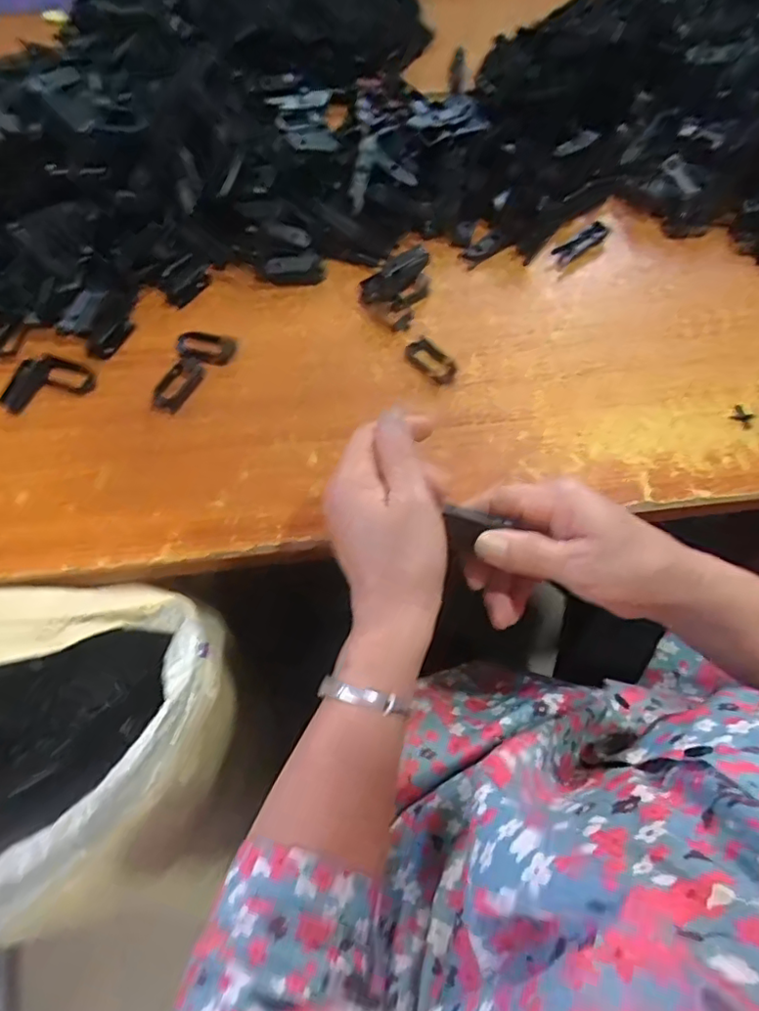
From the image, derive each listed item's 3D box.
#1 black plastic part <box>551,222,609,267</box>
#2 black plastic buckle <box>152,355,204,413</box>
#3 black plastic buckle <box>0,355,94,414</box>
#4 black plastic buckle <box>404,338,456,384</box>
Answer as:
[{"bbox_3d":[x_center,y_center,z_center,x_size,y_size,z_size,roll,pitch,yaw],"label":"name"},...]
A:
[{"bbox_3d":[0.191,-0.247,0.548,0.062,0.009,0.016,-35,71,-14],"label":"black plastic part"},{"bbox_3d":[-0.164,-0.100,0.473,0.029,0.009,0.051,29,70,11],"label":"black plastic buckle"},{"bbox_3d":[-0.267,-0.100,0.466,0.071,0.008,0.042,-18,68,-8],"label":"black plastic buckle"},{"bbox_3d":[0.041,-0.121,0.487,0.046,0.011,0.028,38,72,15],"label":"black plastic buckle"}]

